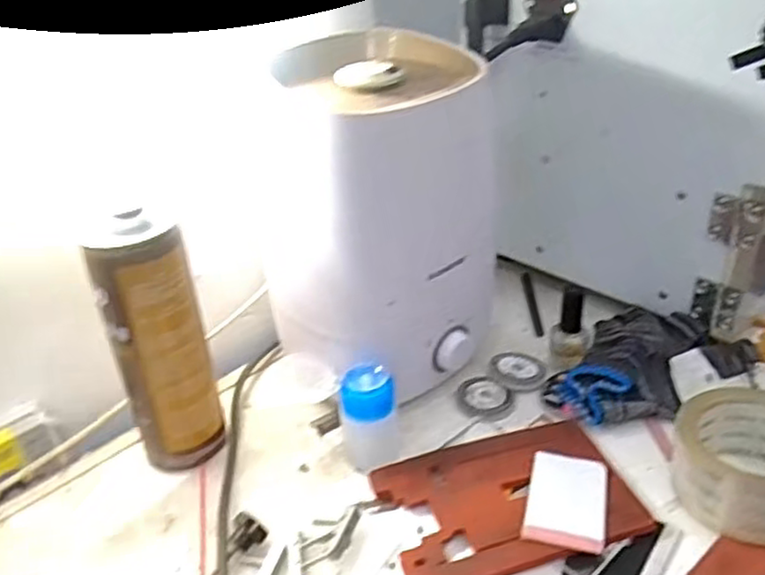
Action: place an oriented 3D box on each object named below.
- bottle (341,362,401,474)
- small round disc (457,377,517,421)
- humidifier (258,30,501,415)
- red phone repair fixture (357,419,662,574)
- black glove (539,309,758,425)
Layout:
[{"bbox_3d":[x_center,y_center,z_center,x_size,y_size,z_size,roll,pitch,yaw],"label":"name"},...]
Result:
[{"bbox_3d":[-0.009,0.097,0.512,0.041,0.076,0.033,-5,31,-3],"label":"bottle"},{"bbox_3d":[0.087,0.092,0.582,0.047,0.009,0.049,-2,31,1],"label":"small round disc"},{"bbox_3d":[0.002,-0.050,0.556,0.174,0.254,0.149,-22,36,-28],"label":"humidifier"},{"bbox_3d":[0.085,0.145,0.481,0.169,0.016,0.105,-10,32,-10],"label":"red phone repair fixture"},{"bbox_3d":[0.221,0.060,0.575,0.117,0.042,0.158,23,40,36],"label":"black glove"}]

